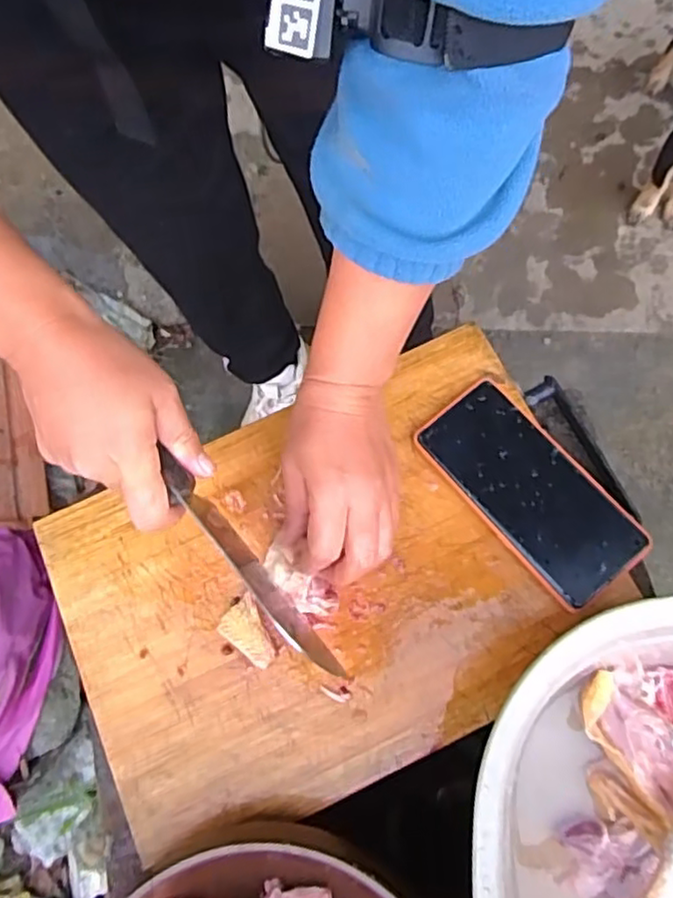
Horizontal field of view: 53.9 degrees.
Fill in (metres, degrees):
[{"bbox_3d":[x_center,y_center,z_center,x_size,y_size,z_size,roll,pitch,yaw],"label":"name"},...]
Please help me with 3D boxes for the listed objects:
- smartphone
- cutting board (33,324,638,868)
[{"bbox_3d":[0.131,0.026,0.457,0.074,0.011,0.160,-38,74,-8],"label":"smartphone"},{"bbox_3d":[-0.010,0.090,0.451,0.344,0.025,0.243,-25,74,-4],"label":"cutting board"}]

